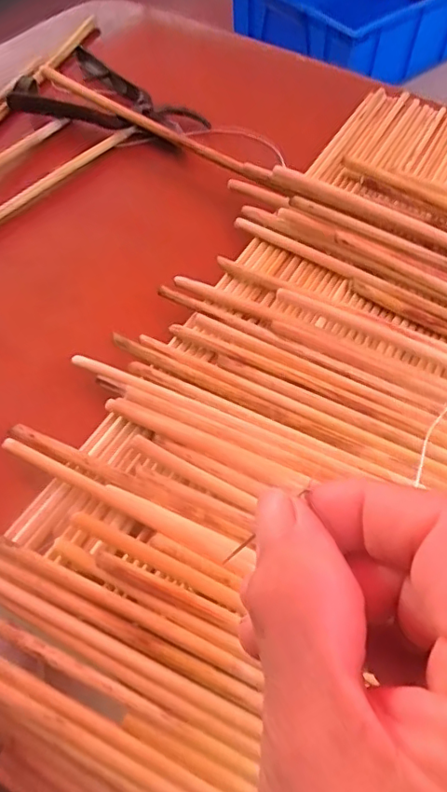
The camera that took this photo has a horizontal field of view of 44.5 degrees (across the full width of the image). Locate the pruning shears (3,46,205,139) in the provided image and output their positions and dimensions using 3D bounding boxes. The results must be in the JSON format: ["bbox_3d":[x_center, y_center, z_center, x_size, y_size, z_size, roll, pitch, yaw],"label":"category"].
[{"bbox_3d":[-0.121,-0.292,0.543,0.167,0.039,0.122,30,64,17],"label":"pruning shears"}]

